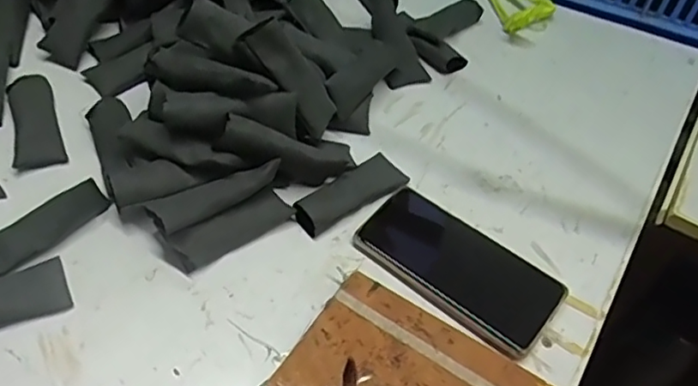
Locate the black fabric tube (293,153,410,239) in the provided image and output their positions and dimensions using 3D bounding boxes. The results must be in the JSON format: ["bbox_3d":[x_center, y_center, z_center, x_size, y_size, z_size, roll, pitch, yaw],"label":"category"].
[{"bbox_3d":[0.002,-0.005,0.513,0.104,0.021,0.038,-33,61,-26],"label":"black fabric tube"}]

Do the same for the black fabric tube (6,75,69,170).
[{"bbox_3d":[-0.283,-0.066,0.543,0.038,0.017,0.100,-15,54,-16],"label":"black fabric tube"}]

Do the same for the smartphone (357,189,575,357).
[{"bbox_3d":[0.086,0.057,0.481,0.161,0.007,0.077,35,57,22],"label":"smartphone"}]

